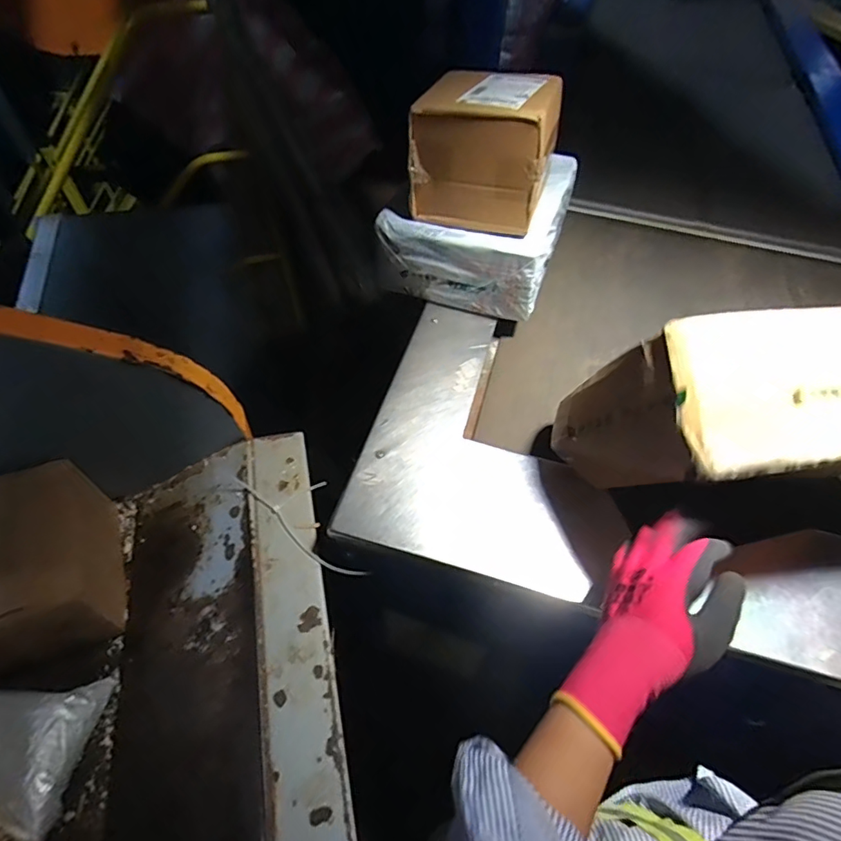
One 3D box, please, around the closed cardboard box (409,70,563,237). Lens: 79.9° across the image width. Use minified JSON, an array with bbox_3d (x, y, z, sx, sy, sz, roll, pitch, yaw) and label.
[{"bbox_3d":[0.088,-0.357,0.653,0.164,0.137,0.164,19,55,9],"label":"closed cardboard box"}]

